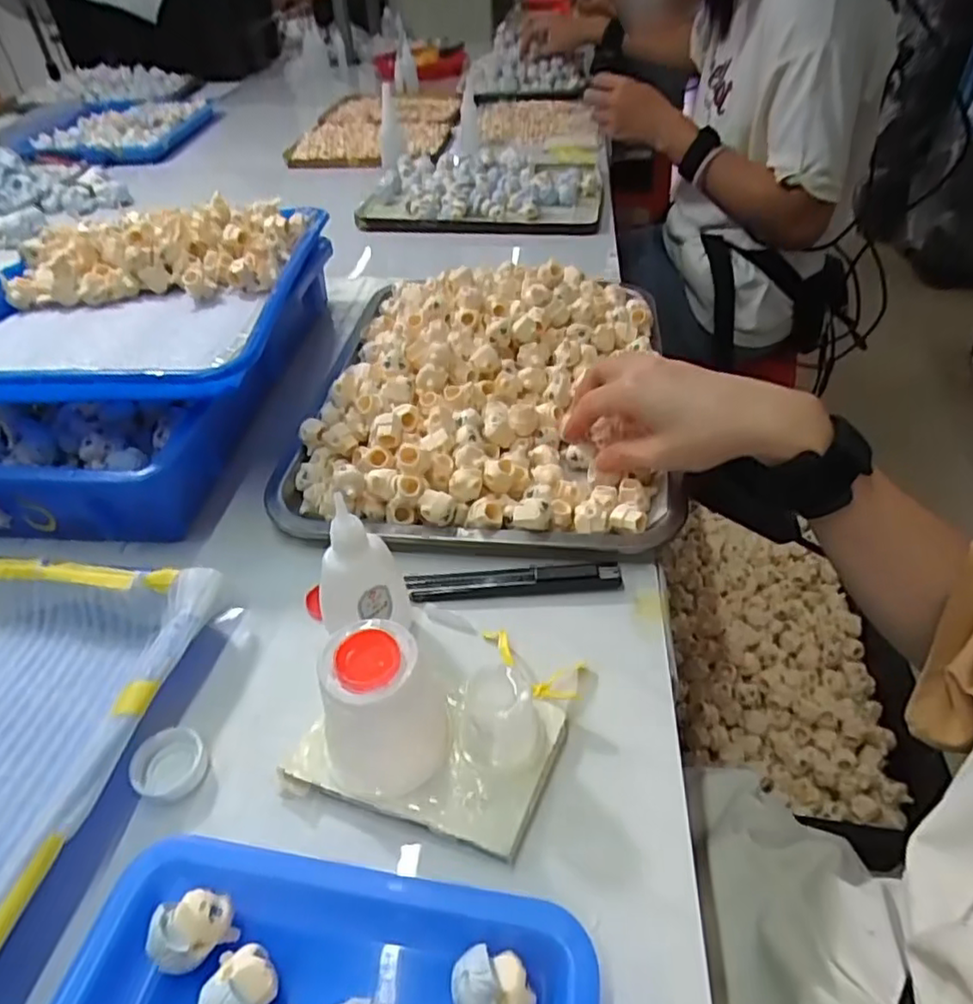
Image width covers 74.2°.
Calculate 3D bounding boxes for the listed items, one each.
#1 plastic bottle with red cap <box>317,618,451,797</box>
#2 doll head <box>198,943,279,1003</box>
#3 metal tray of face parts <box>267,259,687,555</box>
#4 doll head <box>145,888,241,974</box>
[{"bbox_3d":[-0.044,0.090,0.271,0.048,0.068,0.044,0,43,0],"label":"plastic bottle with red cap"},{"bbox_3d":[-0.083,0.167,0.218,0.022,0.021,0.028,3,43,4],"label":"doll head"},{"bbox_3d":[0.002,-0.091,0.469,0.253,0.051,0.297,5,44,7],"label":"metal tray of face parts"},{"bbox_3d":[-0.105,0.154,0.231,0.027,0.017,0.022,-13,45,-13],"label":"doll head"}]

